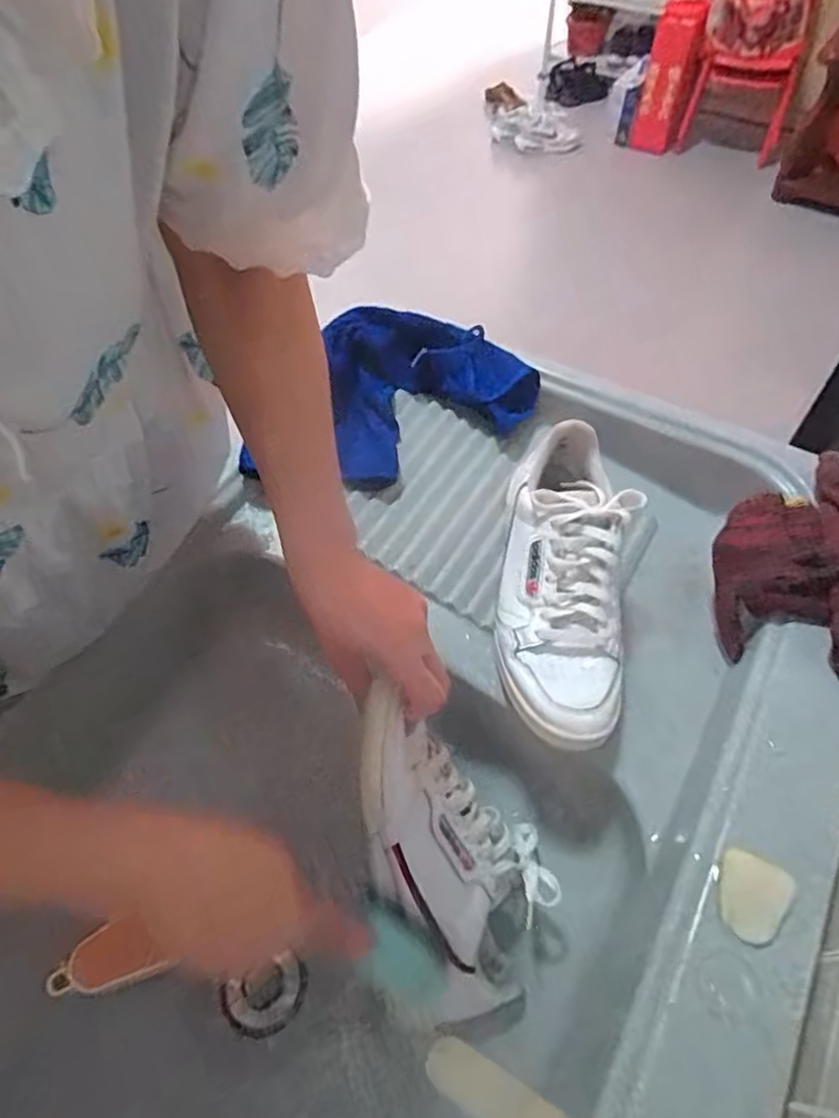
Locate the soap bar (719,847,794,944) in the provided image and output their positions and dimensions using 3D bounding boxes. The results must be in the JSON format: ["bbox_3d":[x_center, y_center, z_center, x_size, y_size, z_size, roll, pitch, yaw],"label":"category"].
[{"bbox_3d":[0.197,0.201,0.386,0.039,0.007,0.045,23,58,16],"label":"soap bar"}]

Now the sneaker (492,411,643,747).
[{"bbox_3d":[0.112,0.013,0.518,0.092,0.079,0.252,3,72,3],"label":"sneaker"}]

